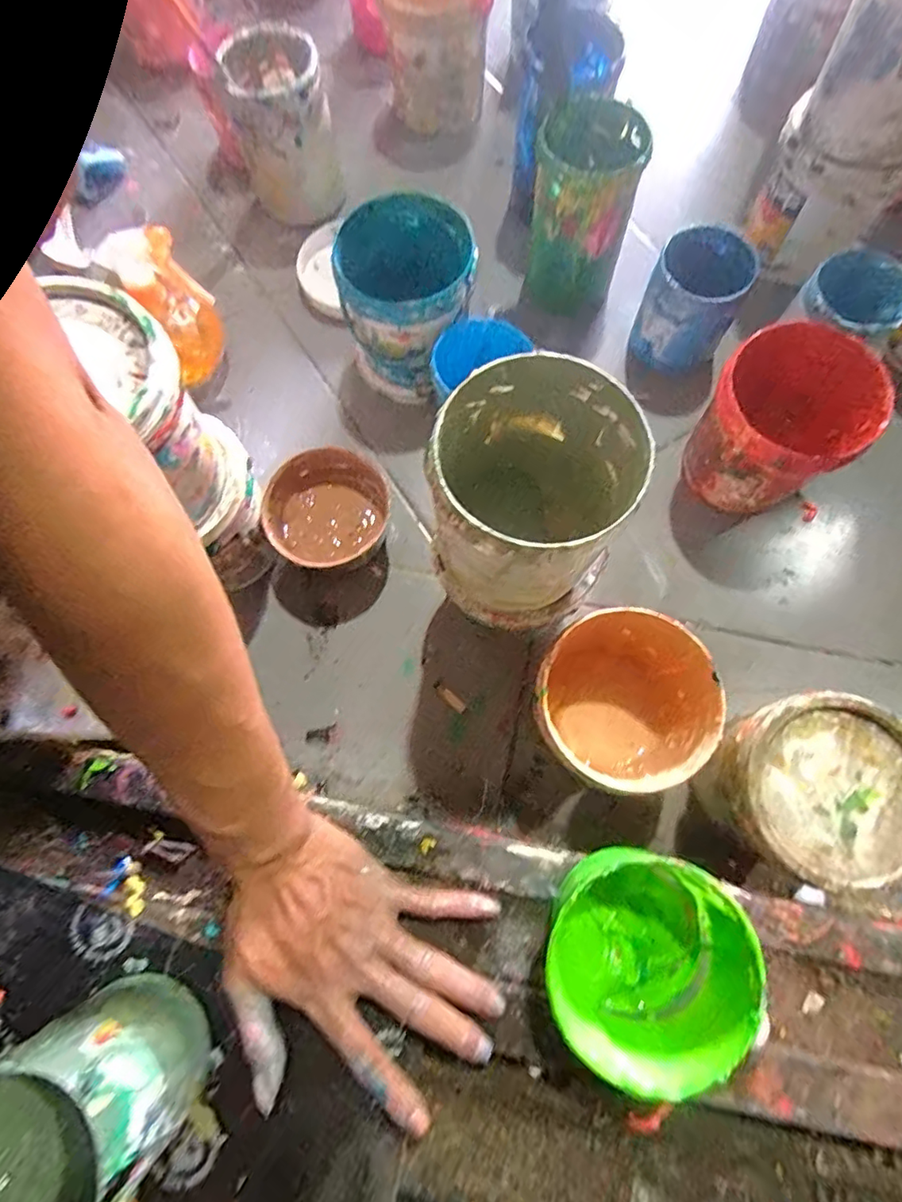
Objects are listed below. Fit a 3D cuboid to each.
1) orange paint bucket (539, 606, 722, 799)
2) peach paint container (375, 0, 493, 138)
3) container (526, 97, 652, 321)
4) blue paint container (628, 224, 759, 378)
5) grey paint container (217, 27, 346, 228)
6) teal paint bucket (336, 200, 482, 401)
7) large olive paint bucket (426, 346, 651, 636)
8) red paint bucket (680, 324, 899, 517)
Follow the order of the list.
[{"bbox_3d":[0.127,0.084,0.441,0.124,0.125,0.122,-1,75,2],"label":"orange paint bucket"},{"bbox_3d":[-0.019,-0.645,0.641,0.117,0.132,0.130,-12,75,-1],"label":"peach paint container"},{"bbox_3d":[0.127,-0.380,0.546,0.089,0.150,0.107,13,76,5],"label":"container"},{"bbox_3d":[0.232,-0.293,0.539,0.082,0.091,0.091,23,77,8],"label":"blue paint container"},{"bbox_3d":[-0.180,-0.498,0.599,0.108,0.139,0.121,-16,75,-2],"label":"grey paint container"},{"bbox_3d":[-0.039,-0.285,0.541,0.122,0.134,0.118,-1,75,2],"label":"teal paint bucket"},{"bbox_3d":[0.048,-0.058,0.347,0.114,0.137,0.119,-1,75,2],"label":"large olive paint bucket"},{"bbox_3d":[0.289,-0.149,0.499,0.123,0.129,0.116,-42,78,-9],"label":"red paint bucket"}]

